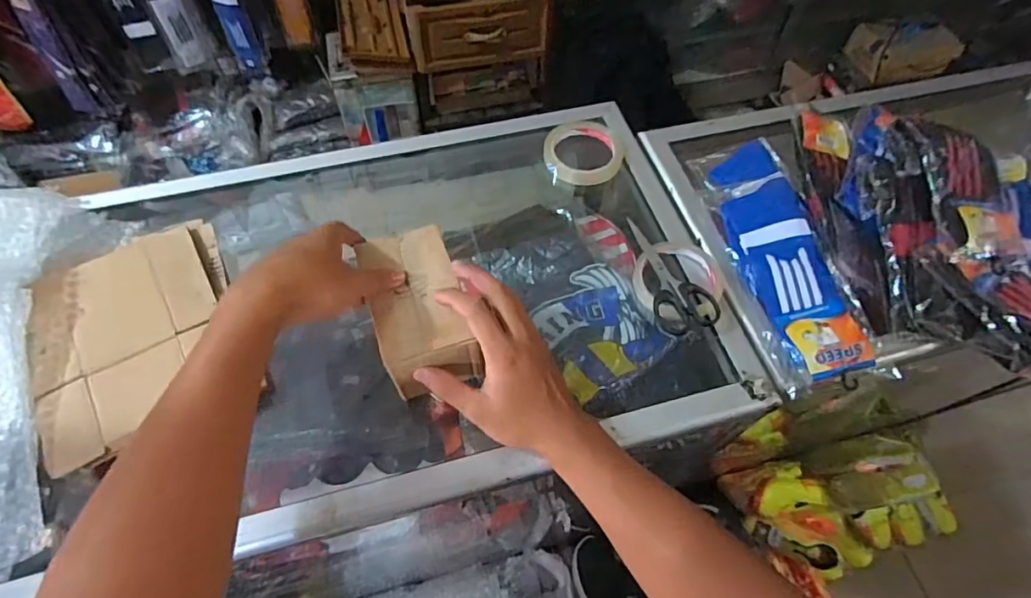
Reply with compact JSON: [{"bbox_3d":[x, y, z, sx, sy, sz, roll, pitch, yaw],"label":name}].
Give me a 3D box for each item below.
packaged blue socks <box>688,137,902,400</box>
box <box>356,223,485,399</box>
[{"bbox_3d":[0.296,-0.059,0.592,0.108,0.021,0.326,-7,59,-6],"label":"packaged blue socks"},{"bbox_3d":[-0.089,0.011,0.487,0.078,0.061,0.139,-16,61,-11],"label":"box"}]

